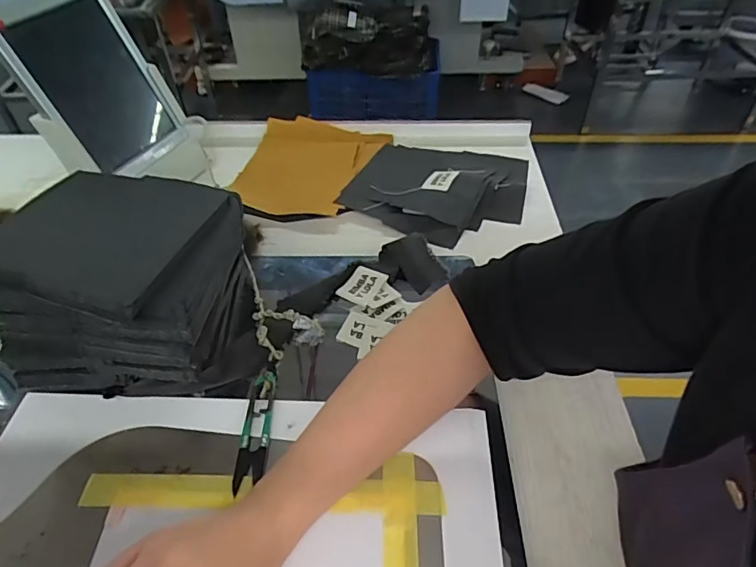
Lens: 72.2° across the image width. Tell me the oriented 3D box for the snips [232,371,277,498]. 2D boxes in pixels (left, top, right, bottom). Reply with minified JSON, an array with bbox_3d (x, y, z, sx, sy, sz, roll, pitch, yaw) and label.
[{"bbox_3d":[-0.097,0.115,0.414,0.023,0.009,0.098,0,46,0],"label":"snips"}]

